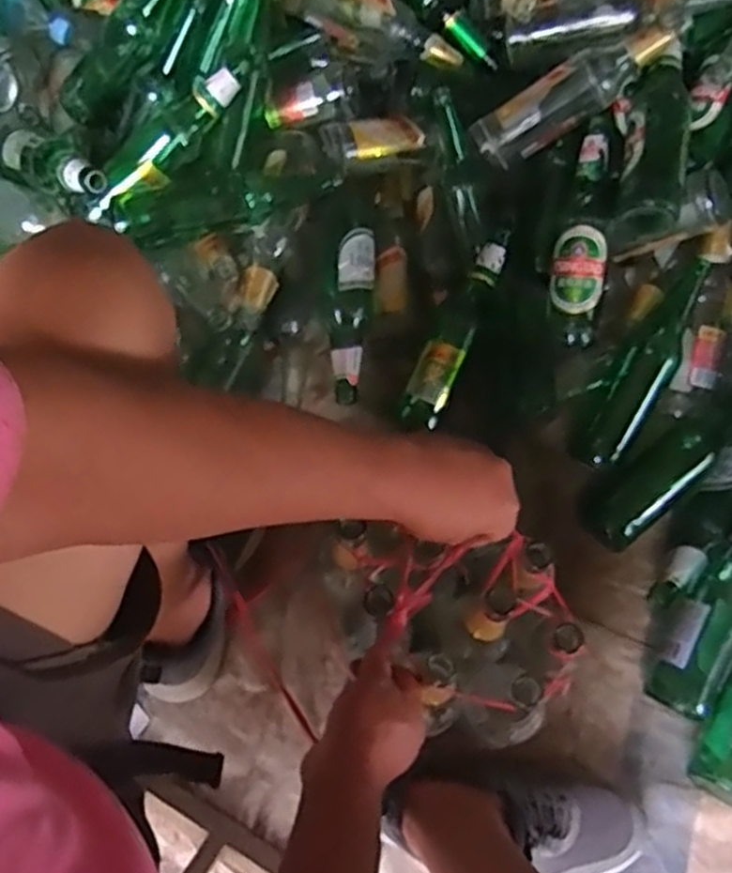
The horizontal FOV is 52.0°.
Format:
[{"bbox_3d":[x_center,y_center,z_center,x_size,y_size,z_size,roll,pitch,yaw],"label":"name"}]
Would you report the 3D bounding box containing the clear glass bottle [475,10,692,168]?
[{"bbox_3d":[0.251,-0.403,0.888,0.248,0.069,0.063,-28,69,20],"label":"clear glass bottle"}]

